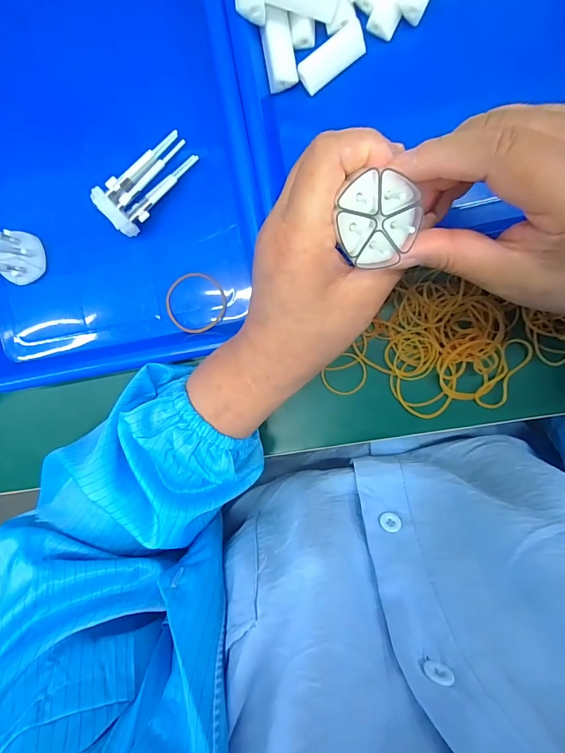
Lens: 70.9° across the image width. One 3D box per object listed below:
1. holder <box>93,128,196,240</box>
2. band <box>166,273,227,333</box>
[{"bbox_3d":[-0.096,-0.137,0.281,0.029,0.026,0.075,42,84,1],"label":"holder"},{"bbox_3d":[-0.067,-0.056,0.302,0.048,0.006,0.044,1,96,6],"label":"band"}]

